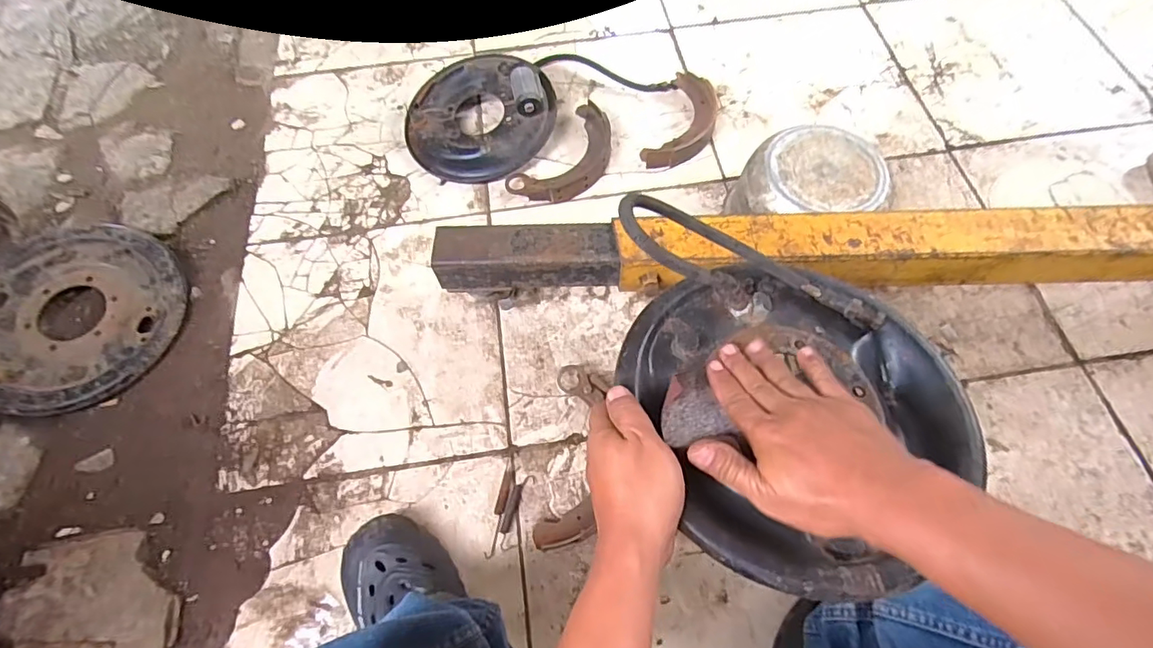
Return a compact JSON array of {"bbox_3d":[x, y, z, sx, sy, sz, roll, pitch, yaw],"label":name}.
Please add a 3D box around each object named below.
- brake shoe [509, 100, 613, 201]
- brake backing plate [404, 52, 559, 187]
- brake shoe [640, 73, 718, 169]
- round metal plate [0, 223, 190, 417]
[{"bbox_3d":[-0.009,-0.288,0.924,0.119,0.033,0.223,36,72,16],"label":"brake shoe"},{"bbox_3d":[-0.173,-0.371,0.947,0.271,0.082,0.244,-4,66,0],"label":"brake backing plate"},{"bbox_3d":[0.194,-0.360,0.952,0.103,0.037,0.221,22,69,11],"label":"brake shoe"},{"bbox_3d":[-0.747,-0.014,0.797,0.286,0.074,0.291,-1,66,2],"label":"round metal plate"}]

